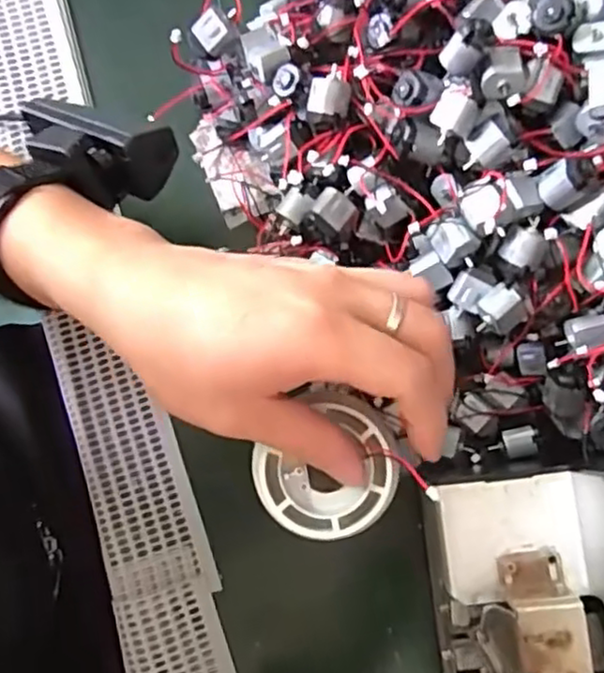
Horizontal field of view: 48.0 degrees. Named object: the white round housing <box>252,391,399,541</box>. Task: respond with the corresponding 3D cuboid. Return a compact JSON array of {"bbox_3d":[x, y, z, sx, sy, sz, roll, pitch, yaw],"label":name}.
[{"bbox_3d":[0.011,0.056,0.282,0.054,0.015,0.060,42,83,8],"label":"white round housing"}]

